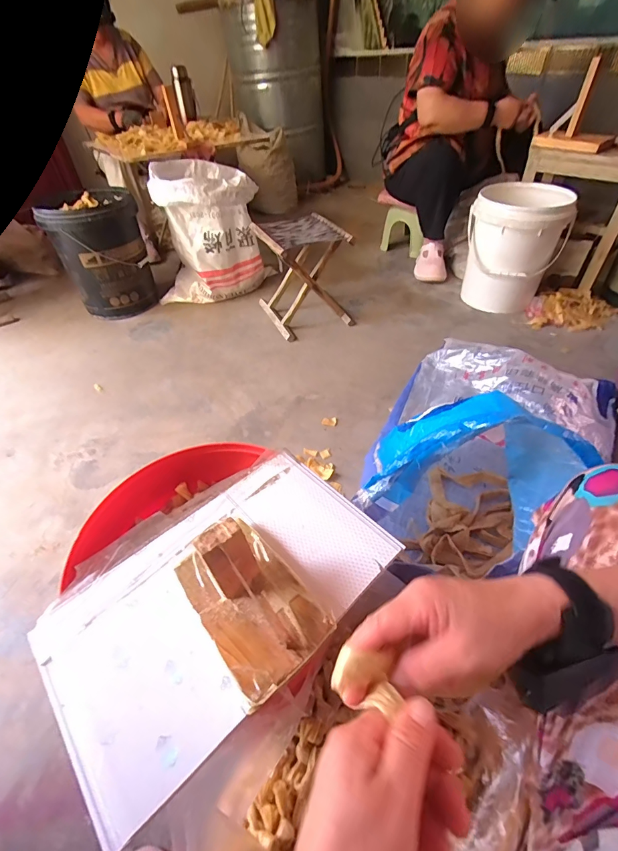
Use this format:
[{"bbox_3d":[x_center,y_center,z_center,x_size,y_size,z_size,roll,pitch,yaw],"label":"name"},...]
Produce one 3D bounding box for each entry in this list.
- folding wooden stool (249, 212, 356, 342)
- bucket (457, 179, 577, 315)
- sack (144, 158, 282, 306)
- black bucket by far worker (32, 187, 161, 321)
[{"bbox_3d":[-0.023,-0.516,1.328,0.255,0.292,0.298,-20,49,-16],"label":"folding wooden stool"},{"bbox_3d":[0.695,-0.600,1.333,0.289,0.345,0.279,23,51,25],"label":"bucket"},{"bbox_3d":[-0.377,-0.725,1.463,0.382,0.415,0.267,2,46,4],"label":"sack"},{"bbox_3d":[-0.753,-0.638,1.443,0.286,0.361,0.288,-21,49,-17],"label":"black bucket by far worker"}]

